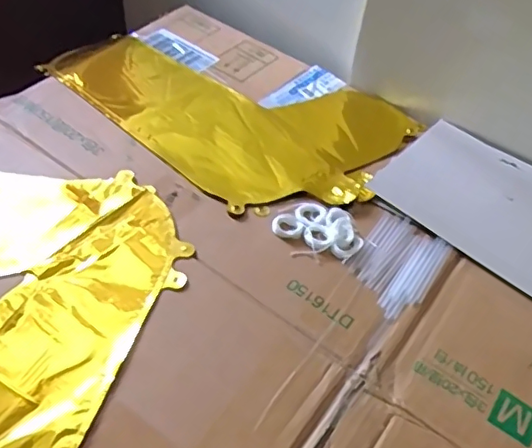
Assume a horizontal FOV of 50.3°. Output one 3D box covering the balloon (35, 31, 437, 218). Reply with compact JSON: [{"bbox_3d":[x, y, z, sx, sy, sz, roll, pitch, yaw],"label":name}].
[{"bbox_3d":[-0.050,-0.143,0.638,0.394,0.012,0.236,32,55,19],"label":"balloon"}]

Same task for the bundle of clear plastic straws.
[{"bbox_3d":[0.118,0.035,0.508,0.068,0.004,0.103,29,54,17],"label":"bundle of clear plastic straws"}]

